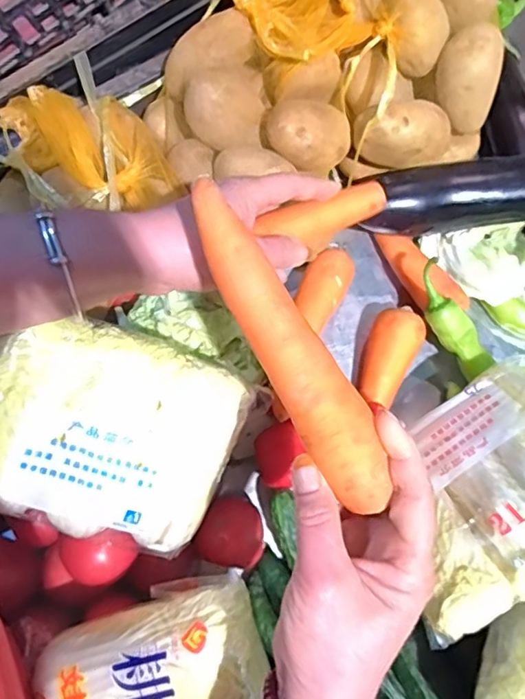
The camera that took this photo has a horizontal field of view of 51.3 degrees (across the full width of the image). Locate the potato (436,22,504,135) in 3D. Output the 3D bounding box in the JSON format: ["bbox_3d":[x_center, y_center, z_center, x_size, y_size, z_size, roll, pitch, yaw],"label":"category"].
[{"bbox_3d":[0.177,-0.236,0.478,0.049,0.085,0.049,-2,43,1],"label":"potato"}]

